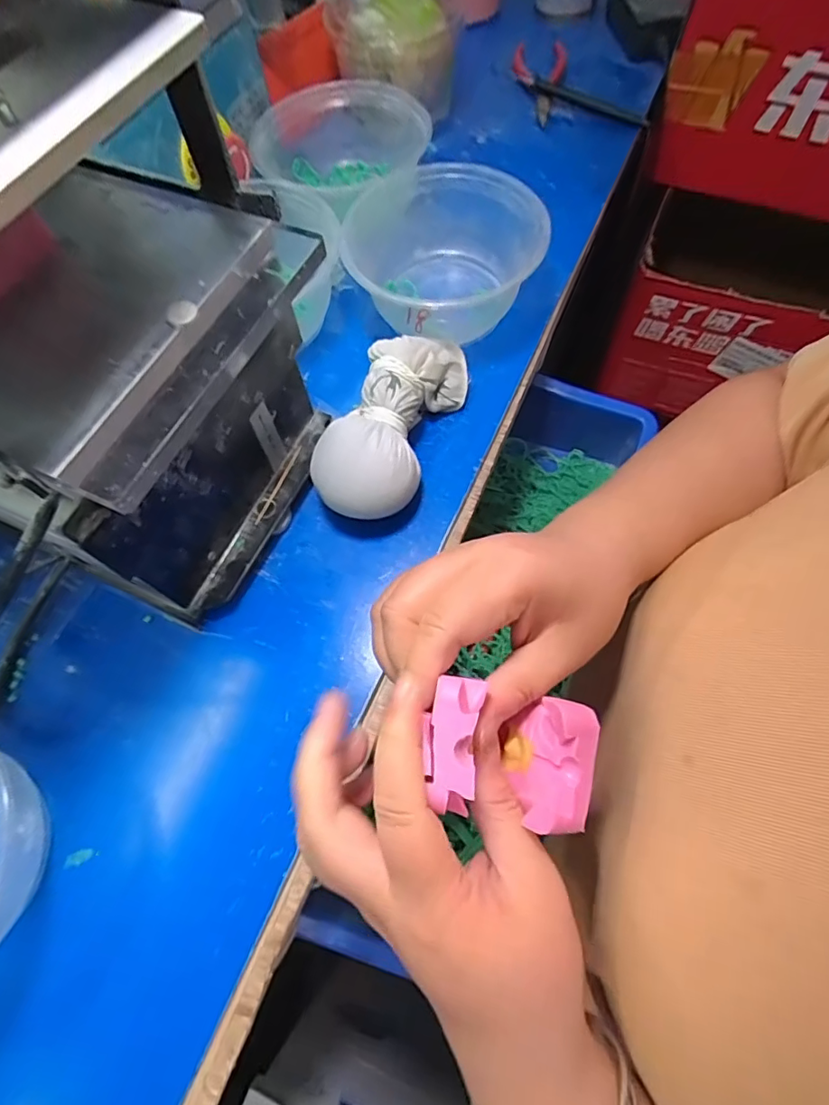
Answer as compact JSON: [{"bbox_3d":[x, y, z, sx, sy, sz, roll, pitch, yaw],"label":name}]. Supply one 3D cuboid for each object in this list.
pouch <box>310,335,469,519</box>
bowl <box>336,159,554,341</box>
[{"bbox_3d":[-0.010,-0.085,0.330,0.060,0.048,0.145,20,68,11],"label":"pouch"},{"bbox_3d":[0.022,-0.202,0.370,0.127,0.059,0.128,-1,66,2],"label":"bowl"}]

